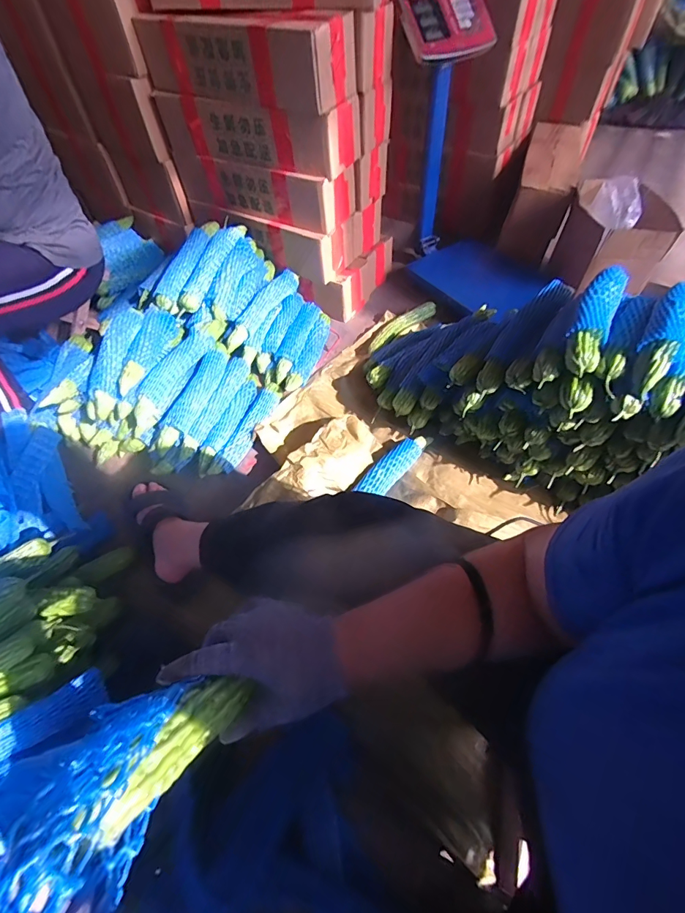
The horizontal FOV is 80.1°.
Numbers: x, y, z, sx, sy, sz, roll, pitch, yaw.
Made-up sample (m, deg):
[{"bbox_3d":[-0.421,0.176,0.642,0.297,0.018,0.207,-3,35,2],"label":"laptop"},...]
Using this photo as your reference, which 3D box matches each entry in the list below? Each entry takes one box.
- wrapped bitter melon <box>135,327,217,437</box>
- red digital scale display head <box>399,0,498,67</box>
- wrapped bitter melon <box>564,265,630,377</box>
[{"bbox_3d":[-0.391,-0.185,0.959,0.070,0.082,0.294,13,57,12],"label":"wrapped bitter melon"},{"bbox_3d":[0.257,-1.063,0.992,0.249,0.159,0.039,-25,17,-12],"label":"red digital scale display head"},{"bbox_3d":[0.429,-0.242,0.689,0.062,0.051,0.263,25,60,19],"label":"wrapped bitter melon"}]

